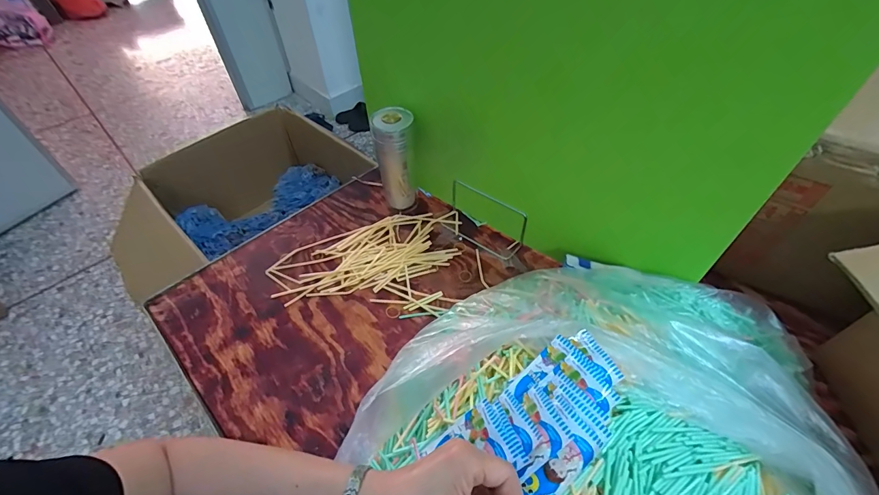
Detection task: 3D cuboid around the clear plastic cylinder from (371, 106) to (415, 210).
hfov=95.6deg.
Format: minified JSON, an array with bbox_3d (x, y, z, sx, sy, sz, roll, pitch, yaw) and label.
[{"bbox_3d":[-0.070,-0.141,0.698,0.068,0.189,0.066,-13,52,-6],"label":"clear plastic cylinder"}]

